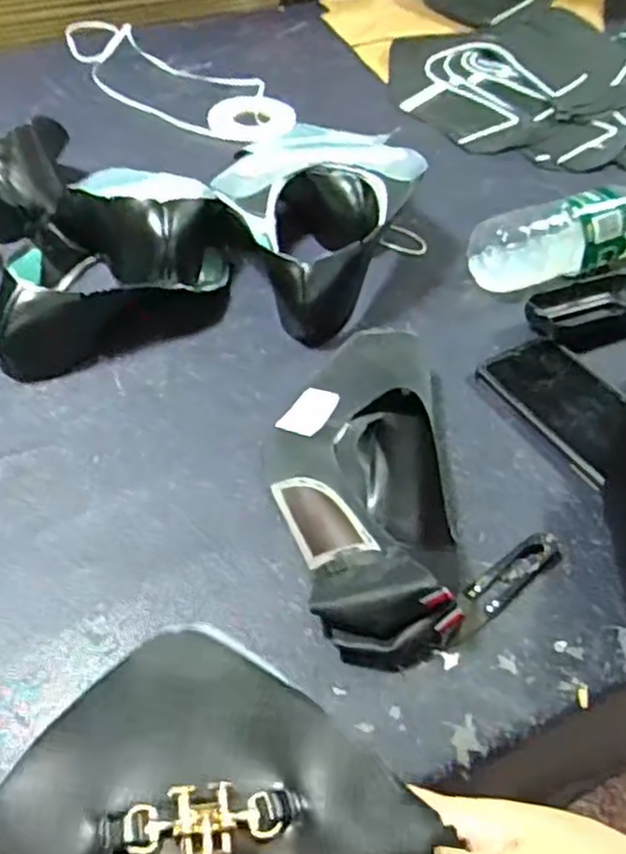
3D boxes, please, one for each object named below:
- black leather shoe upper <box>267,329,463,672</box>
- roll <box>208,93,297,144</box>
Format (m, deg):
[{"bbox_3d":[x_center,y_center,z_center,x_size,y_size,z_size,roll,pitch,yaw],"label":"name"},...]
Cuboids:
[{"bbox_3d":[0.033,0.025,0.474,0.119,0.041,0.260,-1,48,-2],"label":"black leather shoe upper"},{"bbox_3d":[-0.071,-0.368,0.850,0.098,0.014,0.097,1,48,-1],"label":"roll"}]

